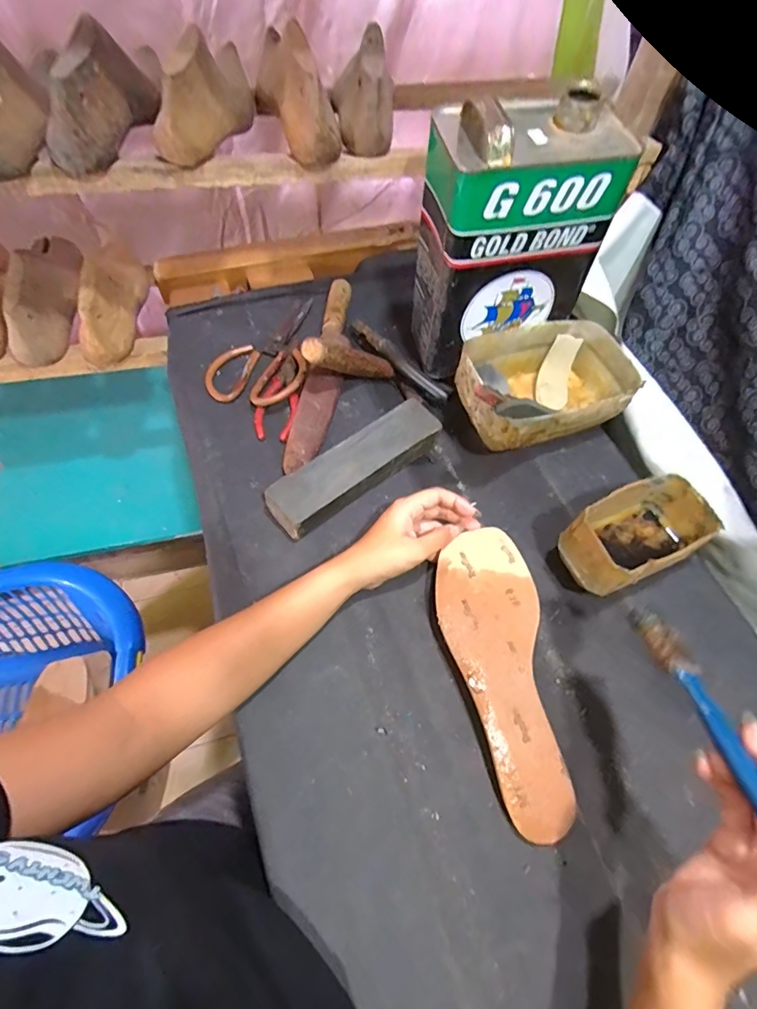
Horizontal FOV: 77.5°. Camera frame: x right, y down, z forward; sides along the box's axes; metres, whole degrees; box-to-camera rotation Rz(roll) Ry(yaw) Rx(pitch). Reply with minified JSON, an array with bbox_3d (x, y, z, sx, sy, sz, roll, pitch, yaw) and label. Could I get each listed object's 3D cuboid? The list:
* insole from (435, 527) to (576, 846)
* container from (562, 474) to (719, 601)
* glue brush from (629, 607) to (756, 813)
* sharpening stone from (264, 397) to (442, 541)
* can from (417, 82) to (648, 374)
[{"bbox_3d":[0.097,0.132,0.387,0.081,0.015,0.235,-3,64,-3],"label":"insole"},{"bbox_3d":[0.241,0.030,0.446,0.129,0.064,0.073,-20,63,-17],"label":"container"},{"bbox_3d":[0.198,0.120,0.284,0.024,0.009,0.143,0,36,-3],"label":"glue brush"},{"bbox_3d":[-0.022,-0.042,0.481,0.195,0.029,0.052,-34,68,-24],"label":"sharpening stone"},{"bbox_3d":[0.128,-0.265,0.498,0.163,0.236,0.108,-9,60,-13],"label":"can"}]

